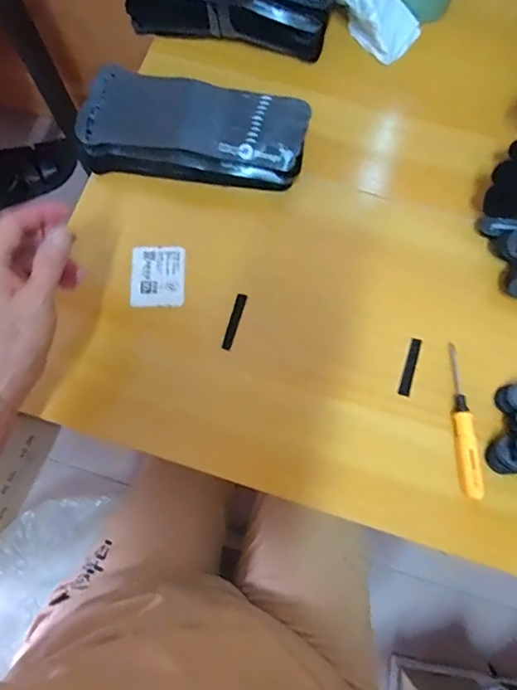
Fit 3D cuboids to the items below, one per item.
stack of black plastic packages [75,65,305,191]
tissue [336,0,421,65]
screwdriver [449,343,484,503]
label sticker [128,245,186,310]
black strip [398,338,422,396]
[{"bbox_3d":[-0.059,-0.202,0.454,0.205,0.045,0.091,7,76,3],"label":"stack of black plastic packages"},{"bbox_3d":[0.127,-0.344,0.495,0.078,0.056,0.067,35,79,9],"label":"tissue"},{"bbox_3d":[0.171,0.062,0.405,0.017,0.017,0.126,-1,76,1],"label":"screwdriver"},{"bbox_3d":[-0.094,-0.063,0.448,0.049,0.004,0.059,0,76,-5],"label":"label sticker"},{"bbox_3d":[0.135,0.019,0.428,0.010,0.004,0.053,18,77,5],"label":"black strip"}]

